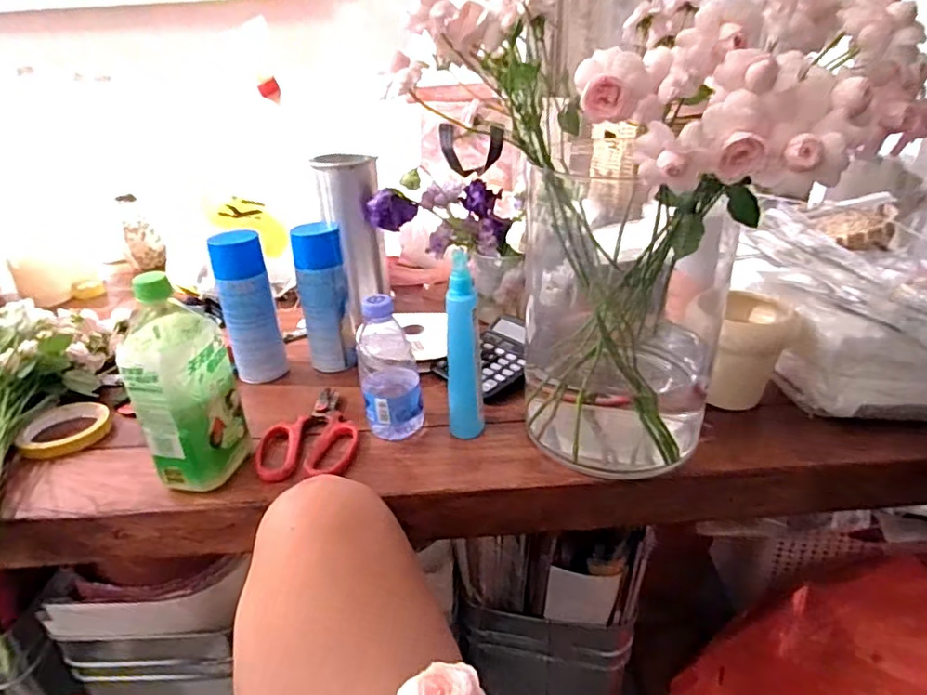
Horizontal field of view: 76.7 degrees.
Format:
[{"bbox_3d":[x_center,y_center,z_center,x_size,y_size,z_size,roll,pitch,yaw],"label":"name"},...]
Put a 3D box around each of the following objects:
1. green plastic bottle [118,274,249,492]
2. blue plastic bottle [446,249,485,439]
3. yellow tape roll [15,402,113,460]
[{"bbox_3d":[-0.278,0.037,0.584,0.081,0.231,0.100,3,30,14],"label":"green plastic bottle"},{"bbox_3d":[0.001,0.004,0.618,0.034,0.202,0.028,1,29,6],"label":"blue plastic bottle"},{"bbox_3d":[-0.471,0.095,0.690,0.094,0.017,0.092,-2,29,1],"label":"yellow tape roll"}]

